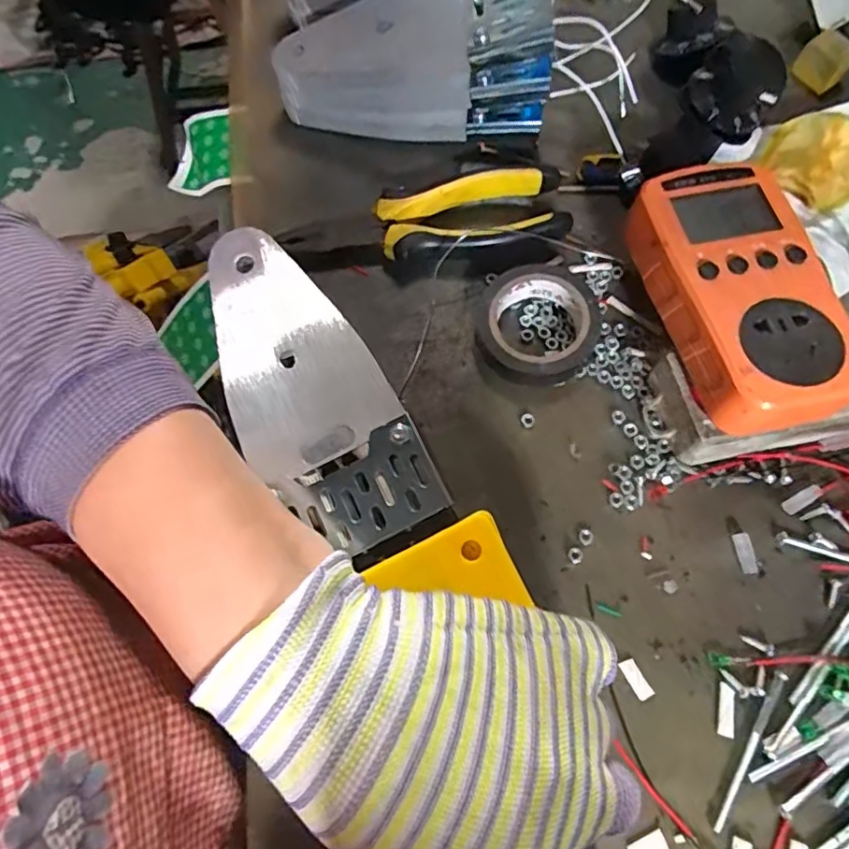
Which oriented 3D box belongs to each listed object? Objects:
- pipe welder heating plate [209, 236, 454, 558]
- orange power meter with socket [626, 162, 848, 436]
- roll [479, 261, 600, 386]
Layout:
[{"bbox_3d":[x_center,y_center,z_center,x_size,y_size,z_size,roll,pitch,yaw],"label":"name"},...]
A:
[{"bbox_3d":[-0.054,-0.017,0.255,0.064,0.021,0.153,-29,73,-9],"label":"pipe welder heating plate"},{"bbox_3d":[0.142,-0.059,0.264,0.067,0.027,0.127,-12,71,-3],"label":"orange power meter with socket"},{"bbox_3d":[0.059,-0.053,0.307,0.058,0.029,0.060,0,71,1],"label":"roll"}]

